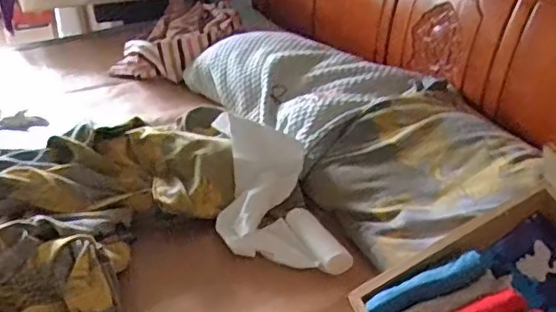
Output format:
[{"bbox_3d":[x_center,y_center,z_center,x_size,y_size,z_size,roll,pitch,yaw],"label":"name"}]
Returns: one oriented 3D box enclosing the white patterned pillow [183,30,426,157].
[{"bbox_3d":[0.036,-0.168,1.315,0.311,0.106,0.536,-19,33,-28],"label":"white patterned pillow"}]

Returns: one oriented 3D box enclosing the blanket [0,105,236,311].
[{"bbox_3d":[-0.395,0.109,0.901,0.659,0.105,0.497,-5,31,-7],"label":"blanket"}]

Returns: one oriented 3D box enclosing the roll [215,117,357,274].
[{"bbox_3d":[-0.015,0.067,0.958,0.176,0.082,0.333,-10,49,-16],"label":"roll"}]

